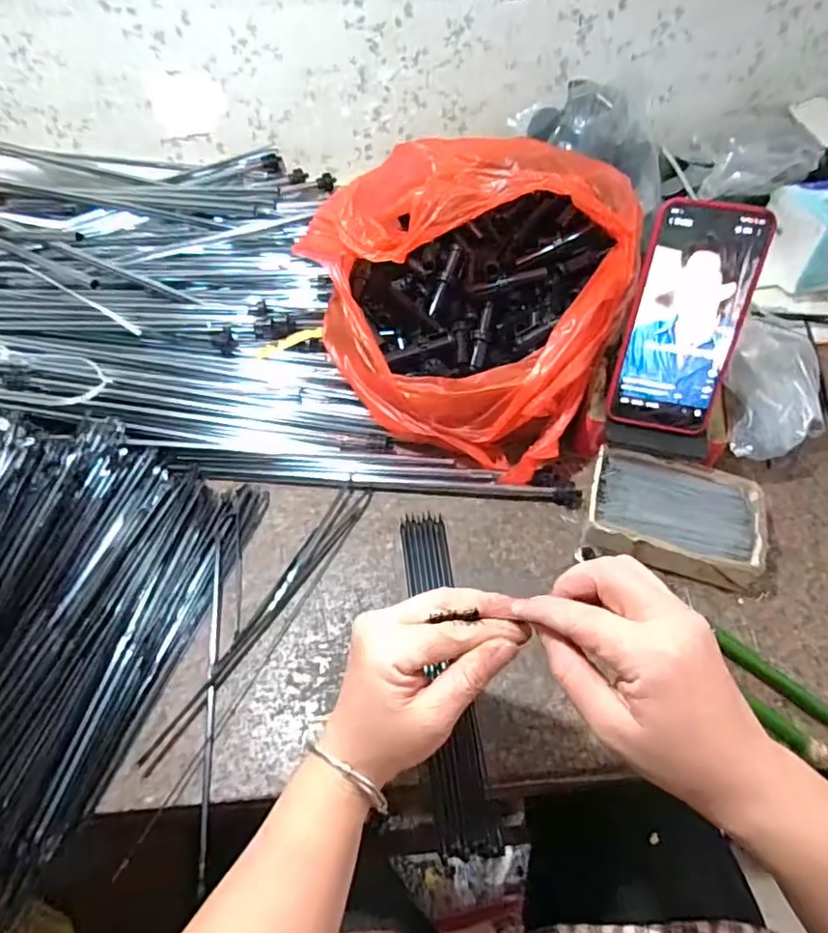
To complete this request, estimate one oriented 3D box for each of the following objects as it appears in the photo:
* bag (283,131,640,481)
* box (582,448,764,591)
[{"bbox_3d":[0.056,-0.156,0.500,0.238,0.169,0.249,25,56,20],"label":"bag"},{"bbox_3d":[0.206,0.043,0.451,0.134,0.042,0.093,8,52,8],"label":"box"}]

